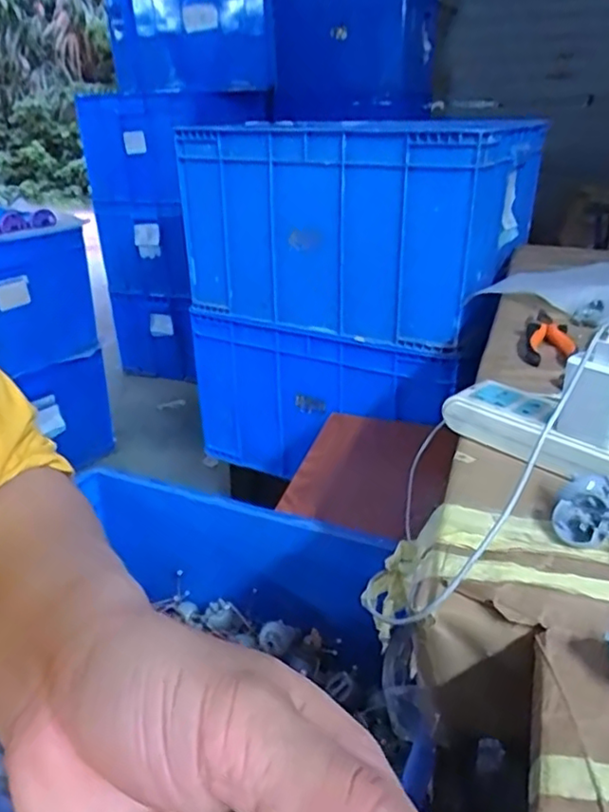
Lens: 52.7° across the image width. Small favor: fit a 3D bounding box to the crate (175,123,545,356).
[{"bbox_3d":[0.117,-0.363,1.220,0.577,0.335,0.420,13,28,29],"label":"crate"}]

